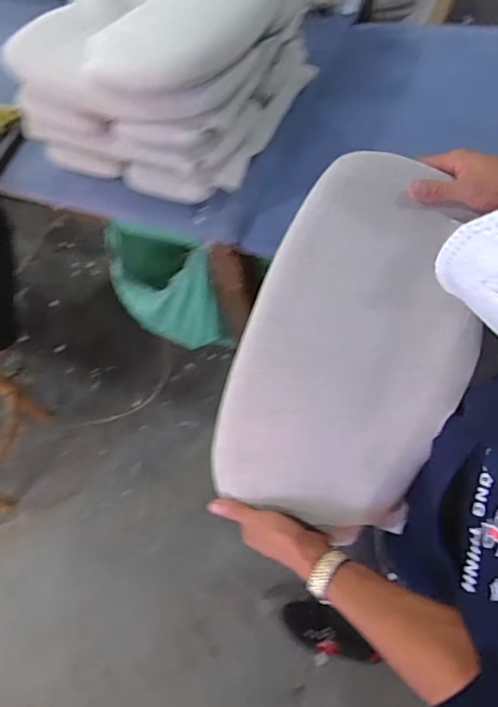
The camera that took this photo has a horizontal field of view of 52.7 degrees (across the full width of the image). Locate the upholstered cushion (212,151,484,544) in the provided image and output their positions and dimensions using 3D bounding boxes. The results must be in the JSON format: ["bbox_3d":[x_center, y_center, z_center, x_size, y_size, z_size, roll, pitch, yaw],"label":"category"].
[{"bbox_3d":[0.106,0.004,0.545,0.228,0.057,0.409,15,102,7],"label":"upholstered cushion"}]

